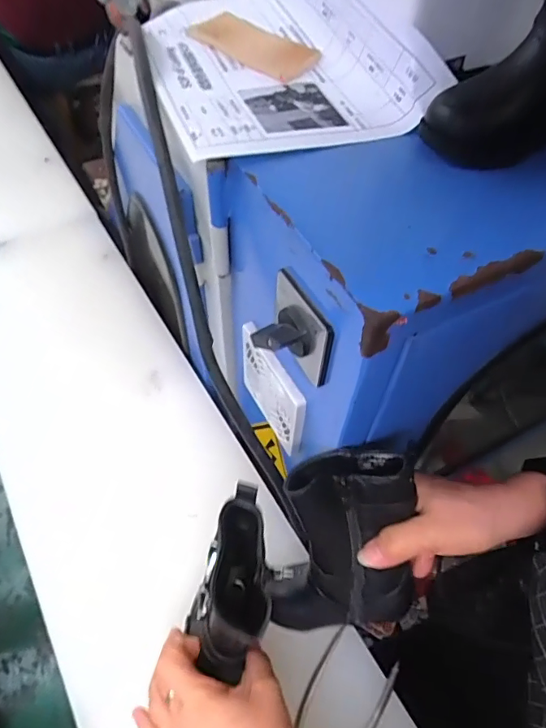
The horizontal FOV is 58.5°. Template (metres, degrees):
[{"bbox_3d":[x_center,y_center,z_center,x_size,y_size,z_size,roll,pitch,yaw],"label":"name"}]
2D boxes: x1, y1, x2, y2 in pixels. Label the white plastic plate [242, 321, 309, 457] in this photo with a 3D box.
[{"bbox_3d":[-0.001,0.026,0.437,0.010,0.094,0.095,-25,58,-18],"label":"white plastic plate"}]

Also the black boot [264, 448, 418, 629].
[{"bbox_3d":[0.060,0.144,0.396,0.108,0.177,0.062,10,26,6],"label":"black boot"}]

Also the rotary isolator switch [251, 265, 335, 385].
[{"bbox_3d":[0.012,-0.020,0.325,0.025,0.058,0.059,-25,58,-18],"label":"rotary isolator switch"}]

